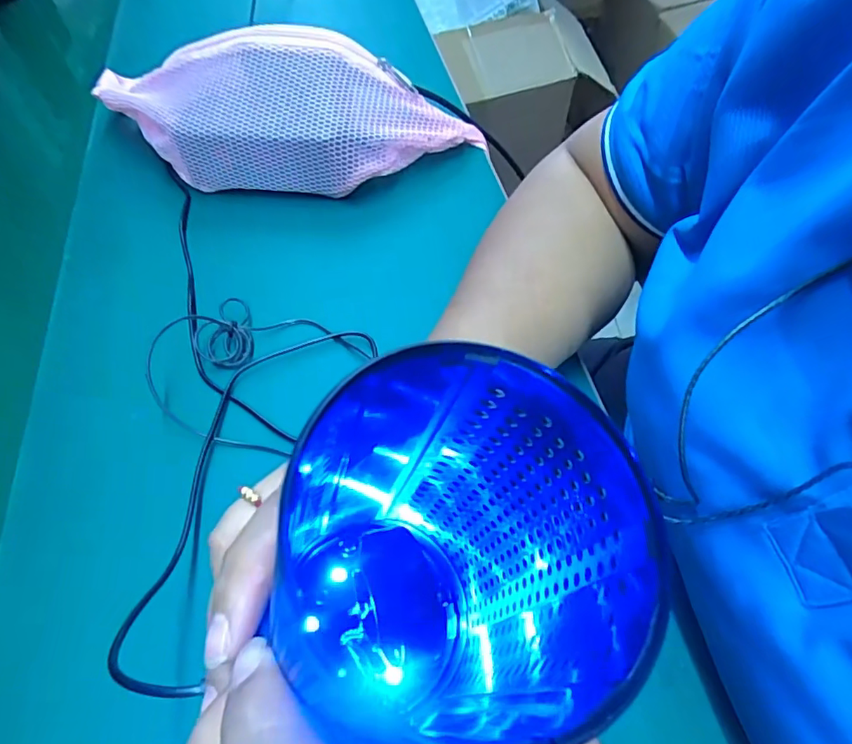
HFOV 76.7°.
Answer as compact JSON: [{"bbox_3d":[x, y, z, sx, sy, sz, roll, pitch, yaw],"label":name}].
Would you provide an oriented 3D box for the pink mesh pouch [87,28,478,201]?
[{"bbox_3d":[-0.129,-0.219,0.439,0.336,0.084,0.134,7,58,9],"label":"pink mesh pouch"}]

